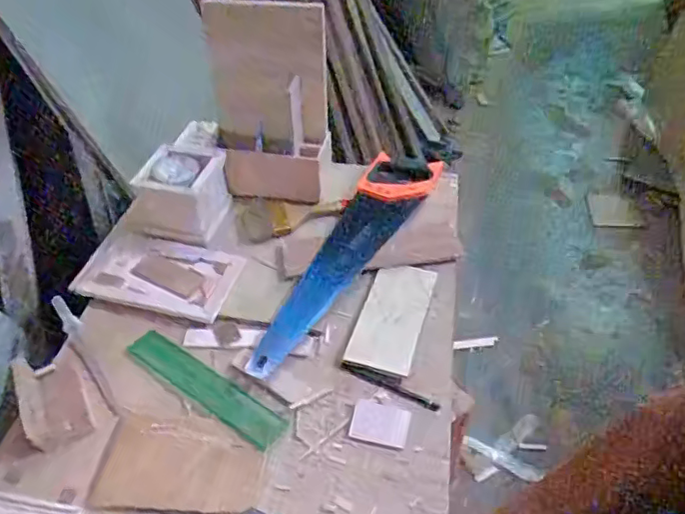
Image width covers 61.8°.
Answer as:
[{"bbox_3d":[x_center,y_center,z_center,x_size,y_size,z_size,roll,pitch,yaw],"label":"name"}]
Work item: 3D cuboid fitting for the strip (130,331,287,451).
[{"bbox_3d":[-0.177,0.162,0.731,0.241,0.004,0.048,26,51,26],"label":"strip"}]

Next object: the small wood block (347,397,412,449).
[{"bbox_3d":[0.046,0.197,0.685,0.067,0.006,0.047,10,46,12],"label":"small wood block"}]

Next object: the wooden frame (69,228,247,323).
[{"bbox_3d":[-0.276,0.024,0.860,0.233,0.014,0.133,8,46,10],"label":"wooden frame"}]

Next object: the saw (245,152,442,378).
[{"bbox_3d":[0.000,-0.031,0.901,0.118,0.035,0.526,24,51,24],"label":"saw"}]

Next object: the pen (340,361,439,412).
[{"bbox_3d":[0.058,0.162,0.728,0.136,0.007,0.016,22,50,23],"label":"pen"}]

